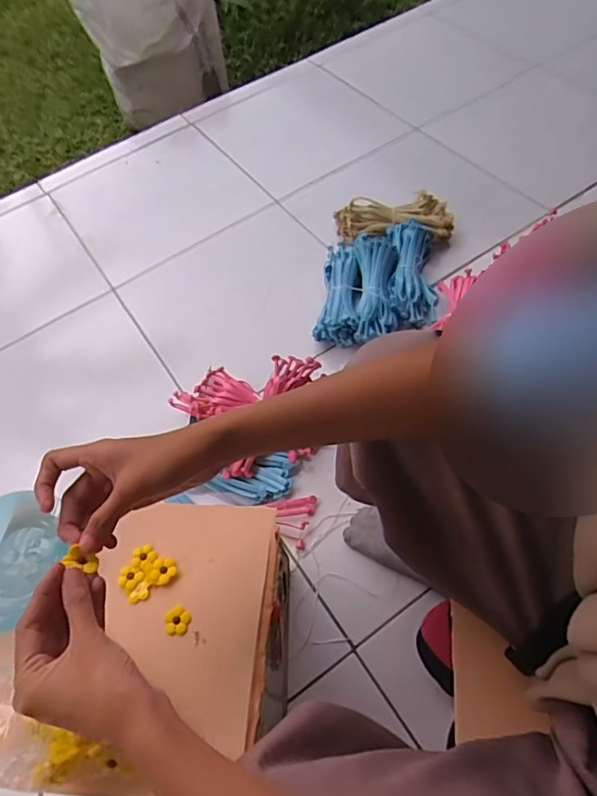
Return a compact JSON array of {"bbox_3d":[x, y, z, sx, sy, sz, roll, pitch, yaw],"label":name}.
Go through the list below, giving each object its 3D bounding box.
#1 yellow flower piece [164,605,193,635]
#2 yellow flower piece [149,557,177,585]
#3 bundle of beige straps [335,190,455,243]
[{"bbox_3d":[-0.108,0.199,0.466,0.023,0.004,0.024,-16,59,-3],"label":"yellow flower piece"},{"bbox_3d":[-0.128,0.163,0.489,0.024,0.005,0.023,-3,59,5],"label":"yellow flower piece"},{"bbox_3d":[0.183,-0.345,1.009,0.226,0.089,0.080,2,59,8],"label":"bundle of beige straps"}]

